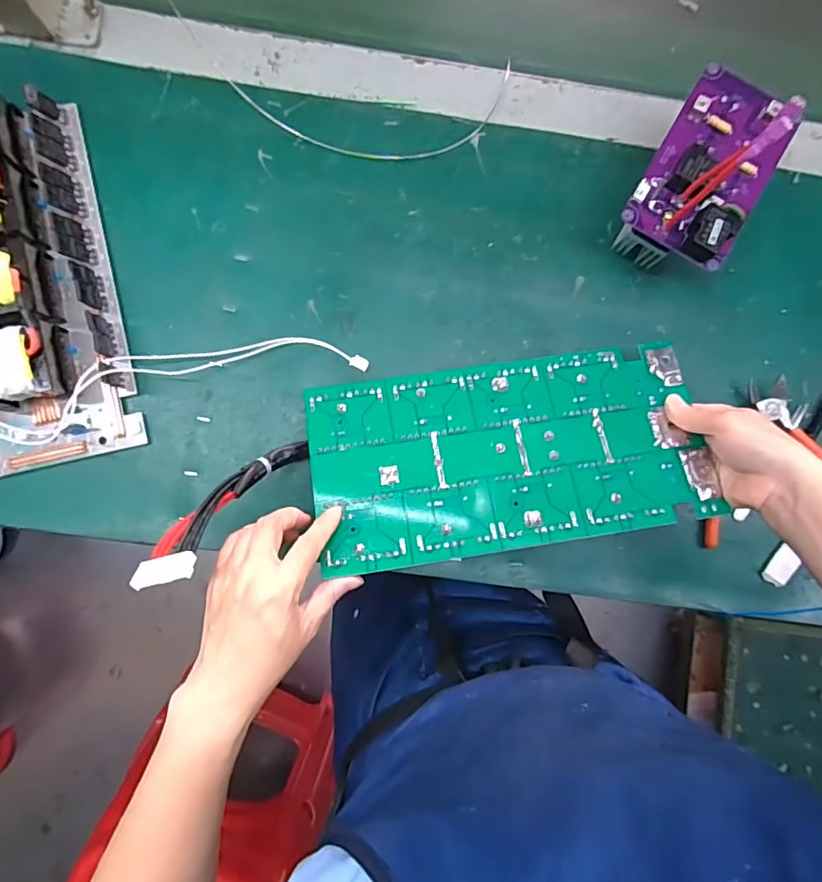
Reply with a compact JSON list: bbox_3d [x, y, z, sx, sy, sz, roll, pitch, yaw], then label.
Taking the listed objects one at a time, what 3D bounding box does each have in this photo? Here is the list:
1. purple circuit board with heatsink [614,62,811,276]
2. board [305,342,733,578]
[{"bbox_3d":[0.226,-0.205,0.400,0.082,0.085,0.139,32,86,-1],"label":"purple circuit board with heatsink"},{"bbox_3d":[0.071,0.008,0.365,0.279,0.004,0.137,-8,71,-4],"label":"board"}]

